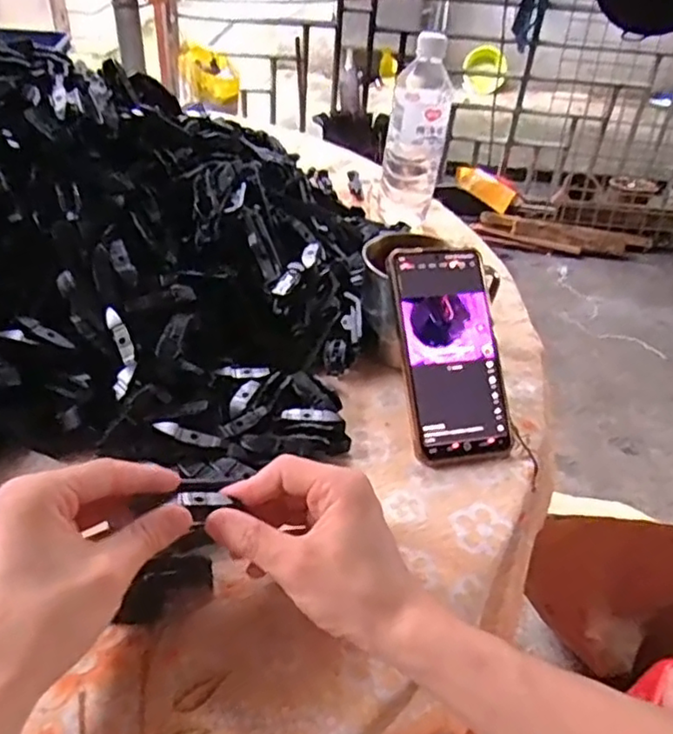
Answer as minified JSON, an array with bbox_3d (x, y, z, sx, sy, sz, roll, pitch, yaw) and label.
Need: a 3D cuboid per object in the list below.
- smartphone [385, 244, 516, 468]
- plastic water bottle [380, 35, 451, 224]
[{"bbox_3d":[0.089,-0.011,0.493,0.083,0.009,0.169,-7,82,-14],"label":"smartphone"},{"bbox_3d":[0.095,-0.276,0.754,0.072,0.203,0.063,9,40,5],"label":"plastic water bottle"}]

